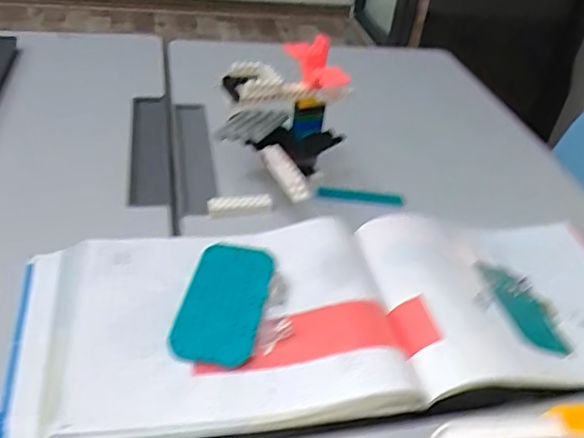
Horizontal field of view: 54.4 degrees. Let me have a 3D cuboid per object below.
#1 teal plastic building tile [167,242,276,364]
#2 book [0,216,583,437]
[{"bbox_3d":[-0.053,0.064,0.453,0.062,0.007,0.120,10,37,3],"label":"teal plastic building tile"},{"bbox_3d":[0.053,0.074,0.471,0.523,0.034,0.191,-4,38,-11],"label":"book"}]

